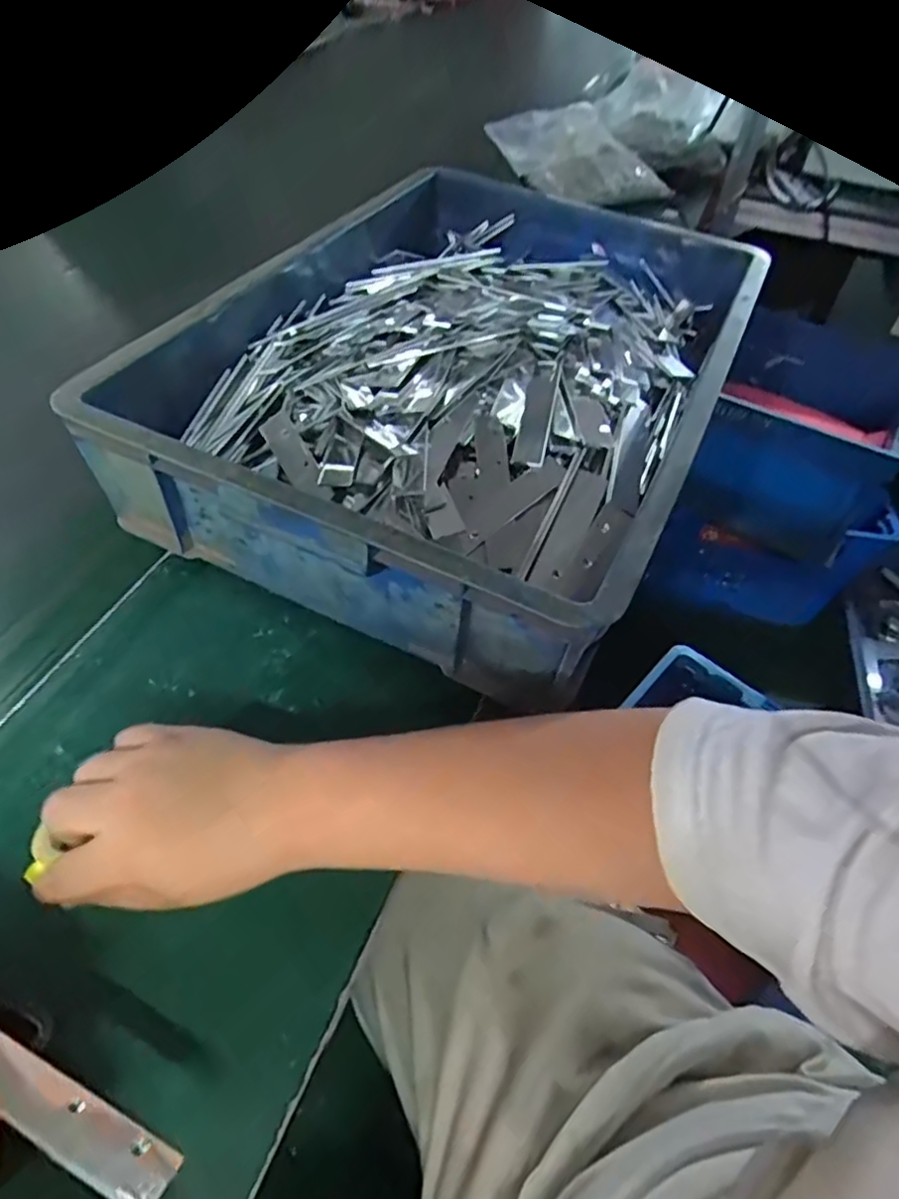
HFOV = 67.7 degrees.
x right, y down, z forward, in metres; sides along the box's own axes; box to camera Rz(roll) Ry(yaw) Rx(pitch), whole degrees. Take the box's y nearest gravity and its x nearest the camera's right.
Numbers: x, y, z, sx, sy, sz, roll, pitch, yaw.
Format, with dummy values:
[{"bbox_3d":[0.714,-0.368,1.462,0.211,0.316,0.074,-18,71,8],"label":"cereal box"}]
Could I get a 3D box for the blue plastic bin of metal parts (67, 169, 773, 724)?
[{"bbox_3d":[0.032,-0.225,0.645,0.414,0.119,0.615,22,52,14],"label":"blue plastic bin of metal parts"}]

